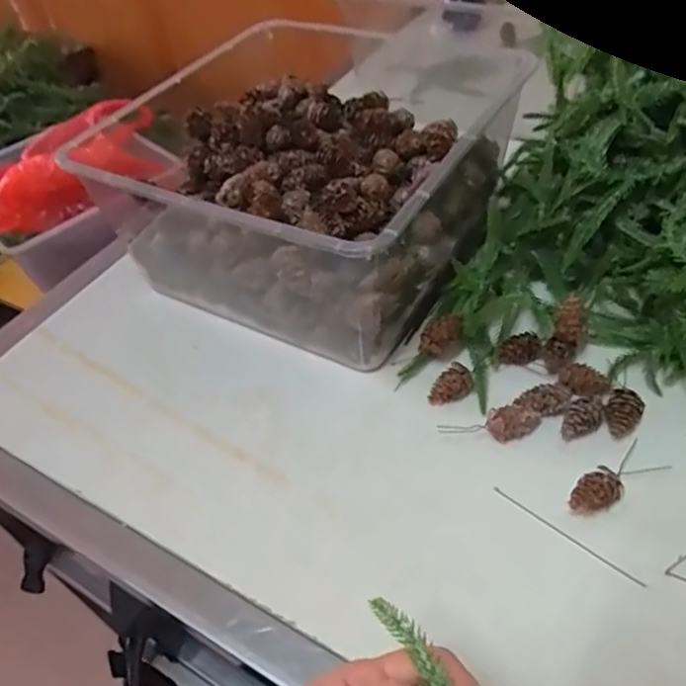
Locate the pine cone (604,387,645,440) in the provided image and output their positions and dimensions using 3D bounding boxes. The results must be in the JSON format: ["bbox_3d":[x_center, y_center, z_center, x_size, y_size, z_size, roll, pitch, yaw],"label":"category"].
[{"bbox_3d":[0.193,0.050,0.423,0.023,0.020,0.031,25,56,27],"label":"pine cone"}]

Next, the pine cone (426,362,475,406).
[{"bbox_3d":[0.081,0.030,0.452,0.035,0.017,0.020,-39,54,-25],"label":"pine cone"}]

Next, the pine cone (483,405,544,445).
[{"bbox_3d":[0.119,0.055,0.430,0.035,0.021,0.022,-31,51,-20],"label":"pine cone"}]

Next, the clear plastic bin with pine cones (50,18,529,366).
[{"bbox_3d":[-0.028,-0.128,0.546,0.290,0.153,0.276,22,54,25],"label":"clear plastic bin with pine cones"}]

